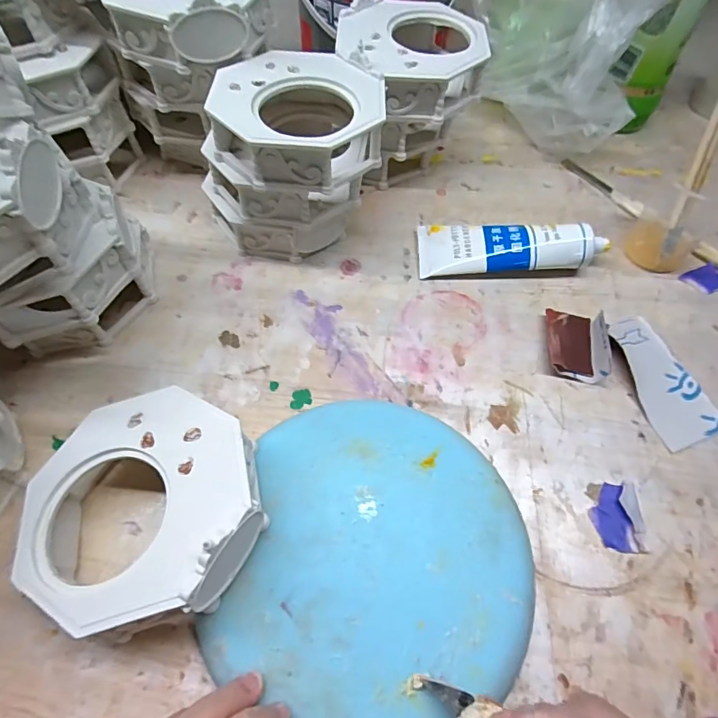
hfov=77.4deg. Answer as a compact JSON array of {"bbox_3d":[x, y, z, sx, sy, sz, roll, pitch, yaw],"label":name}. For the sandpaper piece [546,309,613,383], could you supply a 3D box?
[{"bbox_3d":[0.158,-0.013,0.325,0.040,0.018,0.053,9,60,3],"label":"sandpaper piece"}]

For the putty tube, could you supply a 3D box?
[{"bbox_3d":[0.122,-0.092,0.362,0.142,0.035,0.049,3,60,-1],"label":"putty tube"}]

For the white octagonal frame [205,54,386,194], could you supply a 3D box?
[{"bbox_3d":[-0.042,-0.169,0.319,0.115,0.043,0.118,0,59,-1],"label":"white octagonal frame"}]

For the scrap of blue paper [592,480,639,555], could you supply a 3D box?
[{"bbox_3d":[0.152,0.095,0.269,0.020,0.005,0.039,-1,60,-3],"label":"scrap of blue paper"}]

